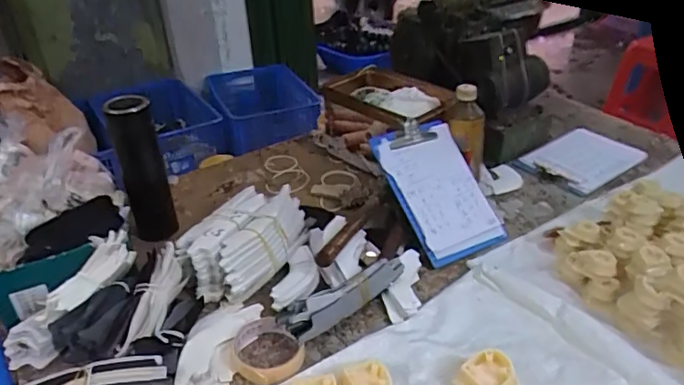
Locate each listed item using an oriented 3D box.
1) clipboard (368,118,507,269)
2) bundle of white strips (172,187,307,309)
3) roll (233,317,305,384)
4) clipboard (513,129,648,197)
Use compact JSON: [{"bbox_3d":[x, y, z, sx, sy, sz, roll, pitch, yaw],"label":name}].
[{"bbox_3d":[0.156,-0.009,0.842,0.158,0.015,0.238,-17,69,-28],"label":"clipboard"},{"bbox_3d":[-0.138,0.067,0.775,0.125,0.077,0.213,17,37,27],"label":"bundle of white strips"},{"bbox_3d":[-0.092,0.189,0.631,0.075,0.022,0.090,-17,36,-22],"label":"roll"},{"bbox_3d":[0.490,-0.073,1.058,0.266,0.011,0.158,-23,39,-32],"label":"clipboard"}]

